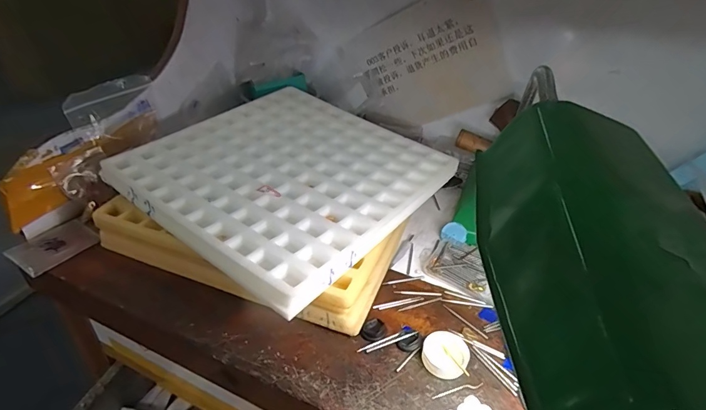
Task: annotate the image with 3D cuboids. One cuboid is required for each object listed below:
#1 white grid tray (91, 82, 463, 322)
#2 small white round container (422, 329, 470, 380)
[{"bbox_3d":[-0.062,-0.041,0.404,0.257,0.024,0.264,27,41,30],"label":"white grid tray"},{"bbox_3d":[0.067,0.110,0.289,0.033,0.012,0.031,3,35,-2],"label":"small white round container"}]

